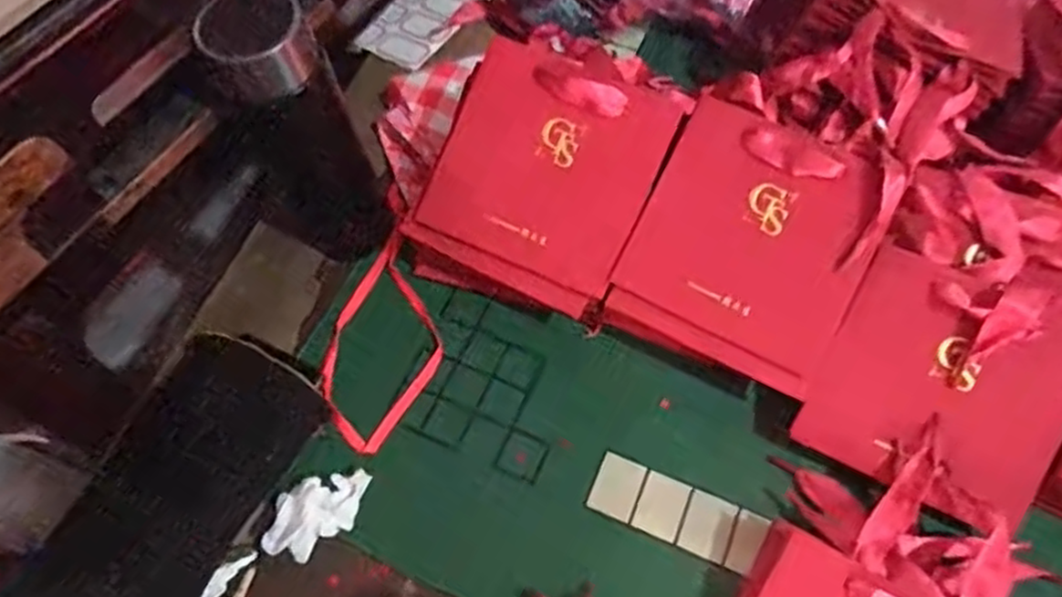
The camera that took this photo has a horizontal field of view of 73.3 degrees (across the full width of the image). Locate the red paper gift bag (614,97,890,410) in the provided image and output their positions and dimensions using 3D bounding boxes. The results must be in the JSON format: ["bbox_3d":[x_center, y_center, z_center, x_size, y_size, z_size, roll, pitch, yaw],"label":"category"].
[{"bbox_3d":[0.144,-0.033,0.467,0.145,0.010,0.153,26,100,9],"label":"red paper gift bag"}]

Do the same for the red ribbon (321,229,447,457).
[{"bbox_3d":[-0.106,0.030,0.516,0.085,0.020,0.150,25,64,13],"label":"red ribbon"}]

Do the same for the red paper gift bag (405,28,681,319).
[{"bbox_3d":[0.008,-0.084,0.486,0.140,0.011,0.156,27,97,3],"label":"red paper gift bag"}]

